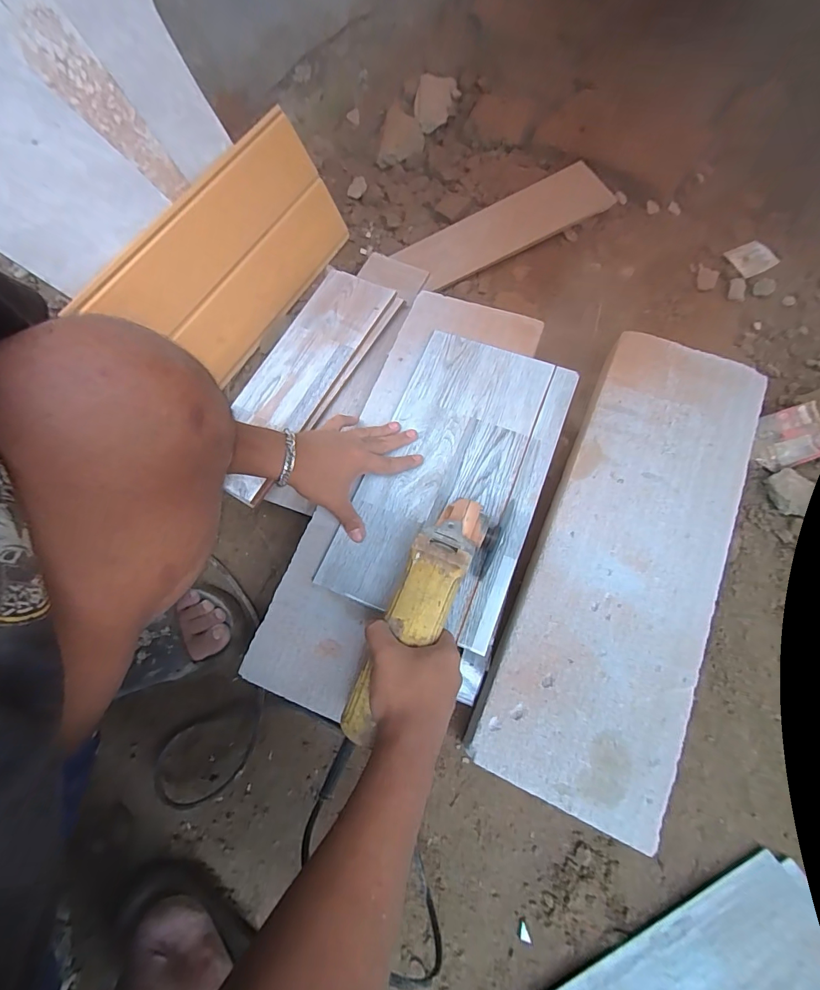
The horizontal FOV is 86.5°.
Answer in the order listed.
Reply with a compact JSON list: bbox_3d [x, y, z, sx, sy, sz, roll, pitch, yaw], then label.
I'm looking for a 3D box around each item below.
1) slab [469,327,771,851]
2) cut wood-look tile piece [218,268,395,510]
[{"bbox_3d":[0.266,0.057,0.524,0.199,0.027,0.586,23,72,7],"label":"slab"},{"bbox_3d":[-0.175,-0.179,0.670,0.130,0.015,0.396,27,78,19],"label":"cut wood-look tile piece"}]

